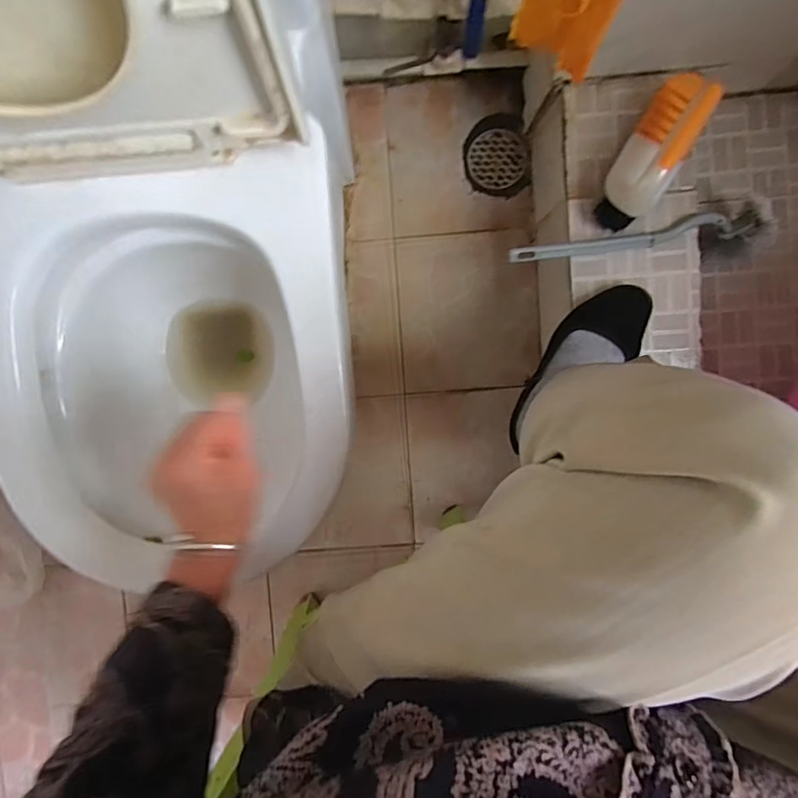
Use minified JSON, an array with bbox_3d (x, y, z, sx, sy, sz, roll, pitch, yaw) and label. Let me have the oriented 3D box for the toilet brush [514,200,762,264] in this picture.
[{"bbox_3d":[0.299,-0.191,0.659,0.329,0.068,0.066,-11,94,0],"label":"toilet brush"}]

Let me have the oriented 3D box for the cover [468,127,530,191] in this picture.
[{"bbox_3d":[0.155,-0.380,0.815,0.090,0.012,0.093,-2,94,-1],"label":"cover"}]

